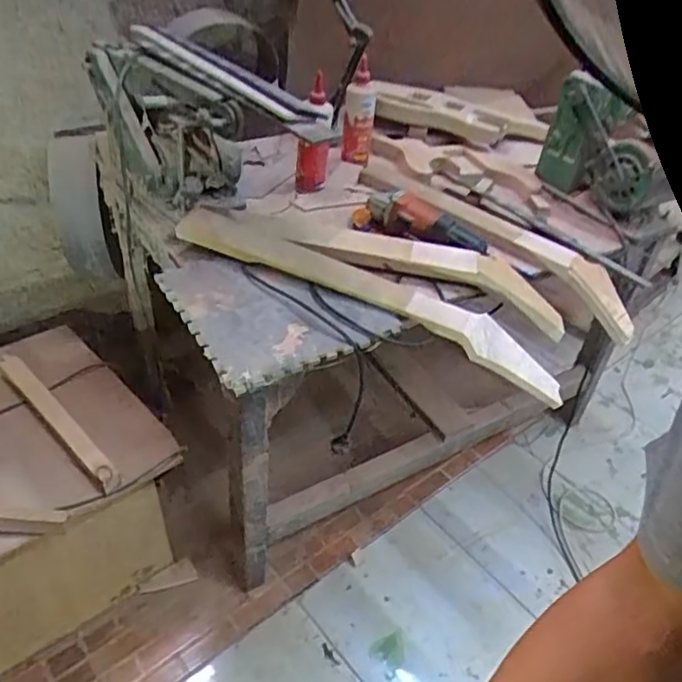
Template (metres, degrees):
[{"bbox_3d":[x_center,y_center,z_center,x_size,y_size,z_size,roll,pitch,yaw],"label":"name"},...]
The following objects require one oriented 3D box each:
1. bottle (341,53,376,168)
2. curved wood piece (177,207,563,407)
[{"bbox_3d":[0.044,-0.529,1.445,0.068,0.230,0.081,7,39,0],"label":"bottle"},{"bbox_3d":[0.045,-0.077,1.060,0.697,0.115,0.097,20,41,14],"label":"curved wood piece"}]

